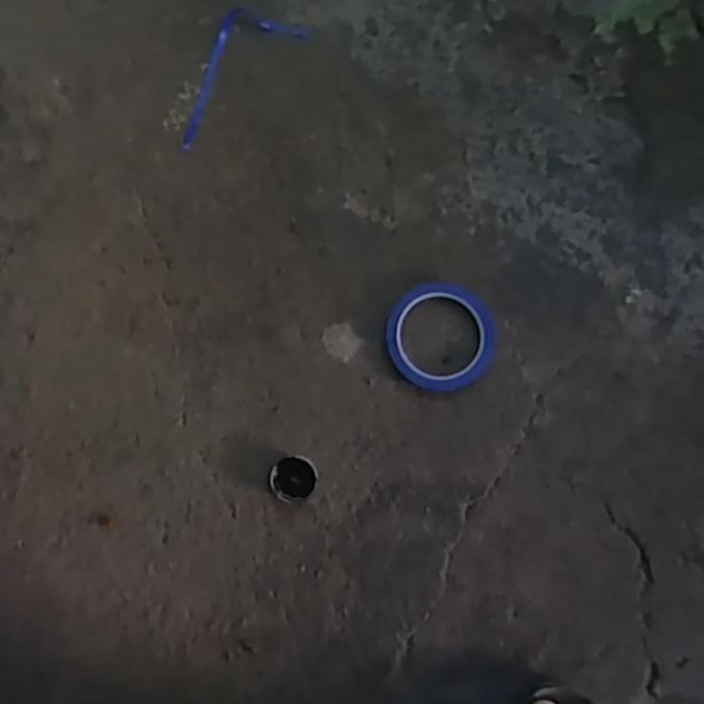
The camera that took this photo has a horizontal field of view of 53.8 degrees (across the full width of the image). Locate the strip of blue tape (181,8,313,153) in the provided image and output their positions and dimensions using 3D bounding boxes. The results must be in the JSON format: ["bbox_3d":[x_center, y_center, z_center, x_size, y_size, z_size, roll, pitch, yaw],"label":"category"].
[{"bbox_3d":[-0.132,-0.290,0.708,0.077,0.004,0.178,42,82,6],"label":"strip of blue tape"}]

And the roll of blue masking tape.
[{"bbox_3d":[0.084,-0.015,0.645,0.099,0.029,0.099,0,80,-1],"label":"roll of blue masking tape"}]

